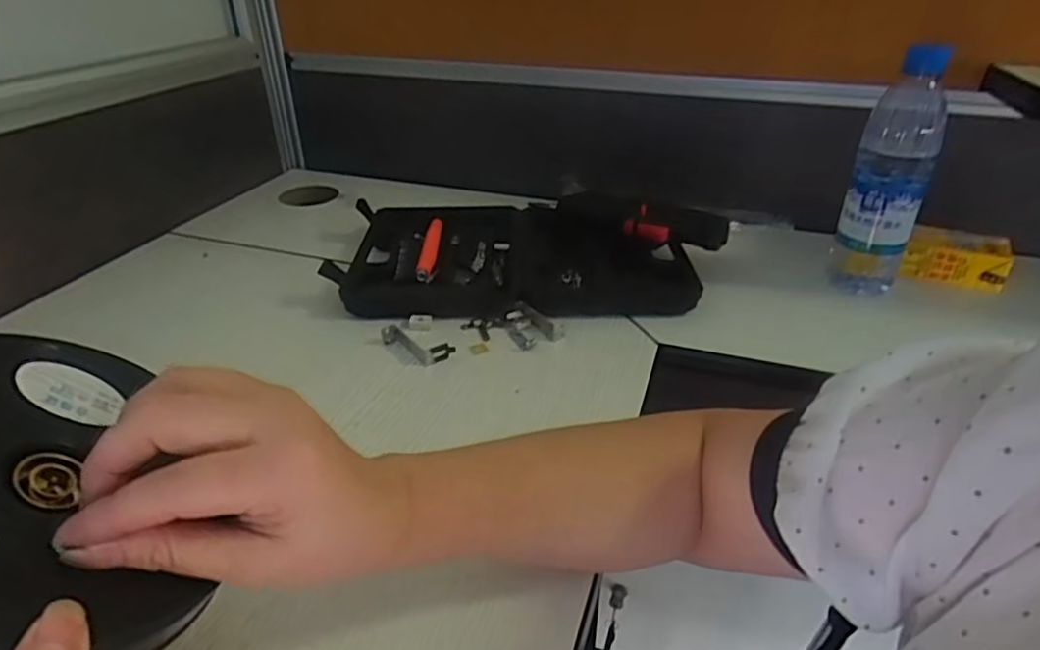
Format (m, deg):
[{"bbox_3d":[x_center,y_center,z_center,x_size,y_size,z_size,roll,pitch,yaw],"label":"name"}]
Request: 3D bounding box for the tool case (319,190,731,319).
[{"bbox_3d":[0.005,-0.088,0.661,0.375,0.068,0.209,-1,33,-1],"label":"tool case"}]

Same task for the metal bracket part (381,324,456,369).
[{"bbox_3d":[-0.092,0.018,0.537,0.067,0.015,0.026,12,35,17],"label":"metal bracket part"}]

